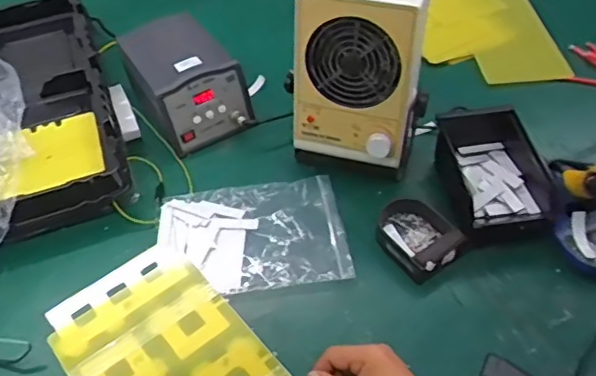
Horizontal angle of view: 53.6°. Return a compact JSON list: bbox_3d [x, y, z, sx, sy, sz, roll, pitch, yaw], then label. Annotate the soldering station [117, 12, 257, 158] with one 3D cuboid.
[{"bbox_3d":[-0.167,-0.153,0.882,0.130,0.118,0.197,-28,54,-20],"label":"soldering station"}]

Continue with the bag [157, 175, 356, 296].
[{"bbox_3d":[-0.059,0.059,0.751,0.229,0.016,0.168,-6,49,-2],"label":"bag"}]

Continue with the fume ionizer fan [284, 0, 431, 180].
[{"bbox_3d":[0.077,-0.136,0.743,0.152,0.242,0.111,16,52,16],"label":"fume ionizer fan"}]

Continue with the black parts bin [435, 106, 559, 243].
[{"bbox_3d":[0.246,-0.028,0.763,0.122,0.064,0.201,-3,49,0],"label":"black parts bin"}]

